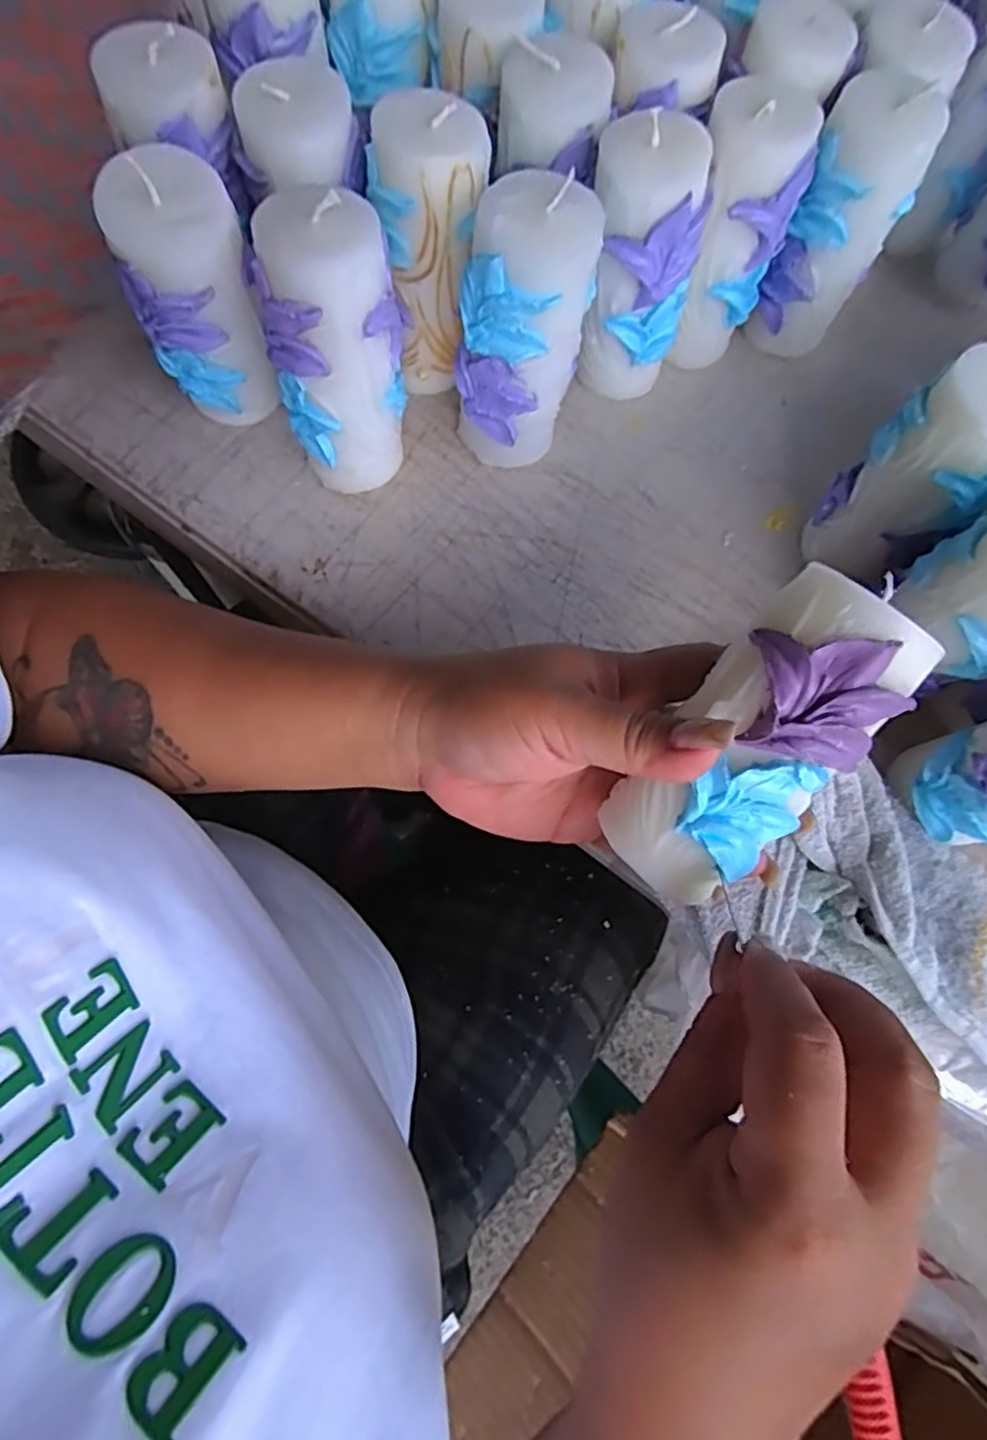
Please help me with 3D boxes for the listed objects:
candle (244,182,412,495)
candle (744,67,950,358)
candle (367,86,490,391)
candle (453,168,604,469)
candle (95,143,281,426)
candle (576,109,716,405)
[{"bbox_3d":[-0.066,-0.155,0.289,0.055,0.114,0.056,-17,77,-8],"label":"candle"},{"bbox_3d":[0.166,-0.240,0.328,0.047,0.112,0.046,0,77,-2],"label":"candle"},{"bbox_3d":[-0.027,-0.213,0.307,0.051,0.103,0.053,-11,76,-6],"label":"candle"},{"bbox_3d":[0.012,-0.166,0.297,0.051,0.112,0.049,12,75,0],"label":"candle"},{"bbox_3d":[-0.123,-0.170,0.289,0.050,0.115,0.040,-22,78,-9],"label":"candle"},{"bbox_3d":[0.067,-0.208,0.311,0.049,0.108,0.040,7,75,-2],"label":"candle"}]

